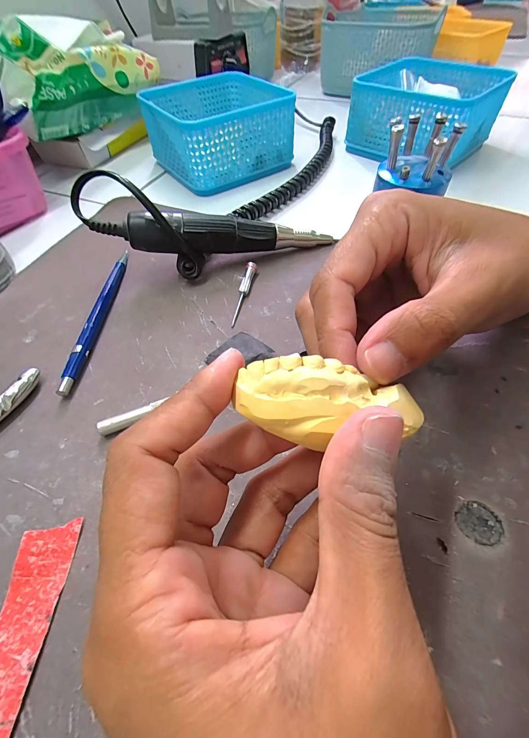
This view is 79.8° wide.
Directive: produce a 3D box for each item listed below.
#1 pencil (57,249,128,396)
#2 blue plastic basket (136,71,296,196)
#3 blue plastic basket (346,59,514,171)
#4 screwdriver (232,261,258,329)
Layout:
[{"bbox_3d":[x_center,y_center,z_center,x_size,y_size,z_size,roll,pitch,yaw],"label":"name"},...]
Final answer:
[{"bbox_3d":[-0.113,-0.040,0.218,0.008,0.011,0.133,-1,53,1],"label":"pencil"},{"bbox_3d":[-0.051,-0.267,0.353,0.130,0.062,0.133,-31,58,-19],"label":"blue plastic basket"},{"bbox_3d":[0.179,-0.286,0.356,0.130,0.067,0.129,33,61,24],"label":"blue plastic basket"},{"bbox_3d":[-0.015,-0.054,0.226,0.008,0.010,0.058,7,54,8],"label":"screwdriver"}]

